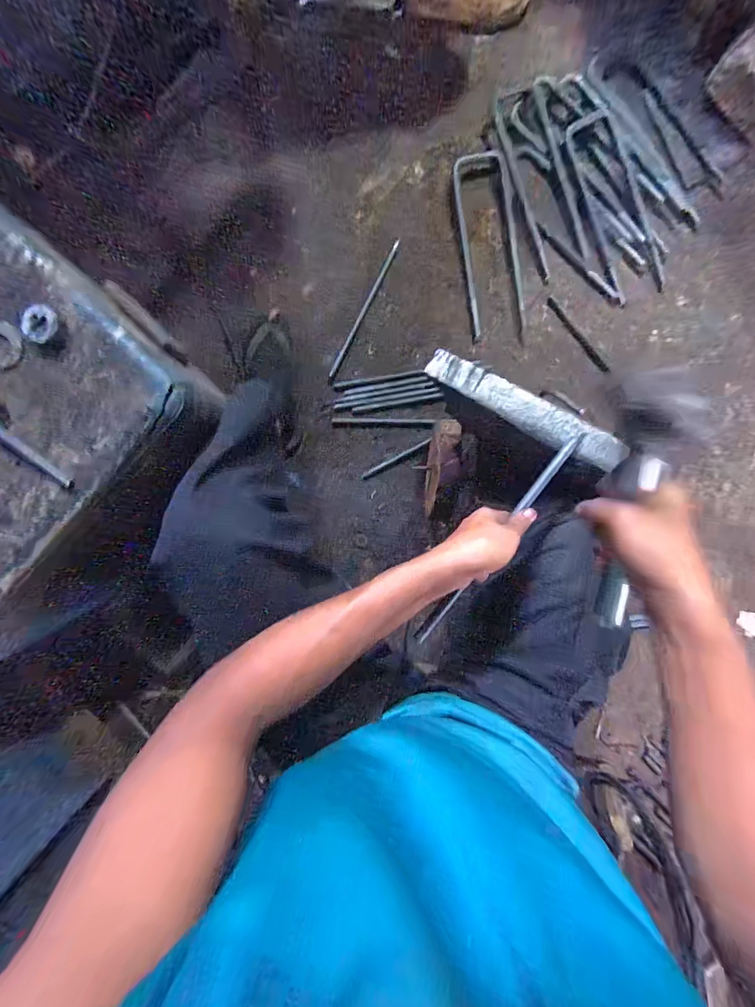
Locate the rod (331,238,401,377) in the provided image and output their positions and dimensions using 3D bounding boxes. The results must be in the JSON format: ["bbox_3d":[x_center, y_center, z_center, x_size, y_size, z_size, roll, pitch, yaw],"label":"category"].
[{"bbox_3d":[-0.027,-0.401,0.769,0.014,0.017,0.307,27,93,-3],"label":"rod"}]

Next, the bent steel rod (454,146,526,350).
[{"bbox_3d":[0.230,-0.522,0.766,0.110,0.011,0.369,-9,94,0],"label":"bent steel rod"}]

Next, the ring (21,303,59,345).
[{"bbox_3d":[-0.336,-0.179,0.368,0.020,0.018,0.037,38,93,-3],"label":"ring"}]

